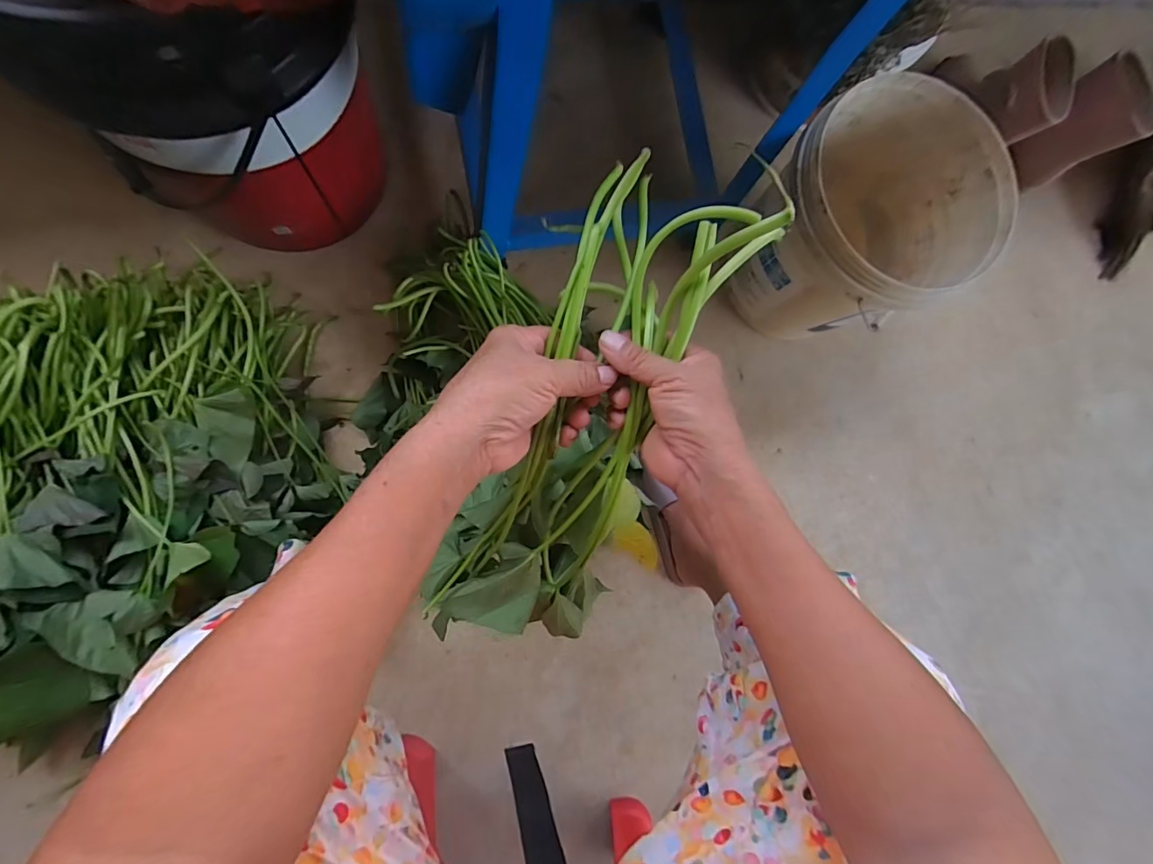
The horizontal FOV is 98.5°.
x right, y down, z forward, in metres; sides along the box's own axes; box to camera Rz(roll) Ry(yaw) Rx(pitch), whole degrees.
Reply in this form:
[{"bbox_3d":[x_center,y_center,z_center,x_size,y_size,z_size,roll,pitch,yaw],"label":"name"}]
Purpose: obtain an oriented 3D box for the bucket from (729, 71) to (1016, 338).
[{"bbox_3d":[0.365,-0.274,0.671,0.239,0.246,0.252,1,86,-10],"label":"bucket"}]

